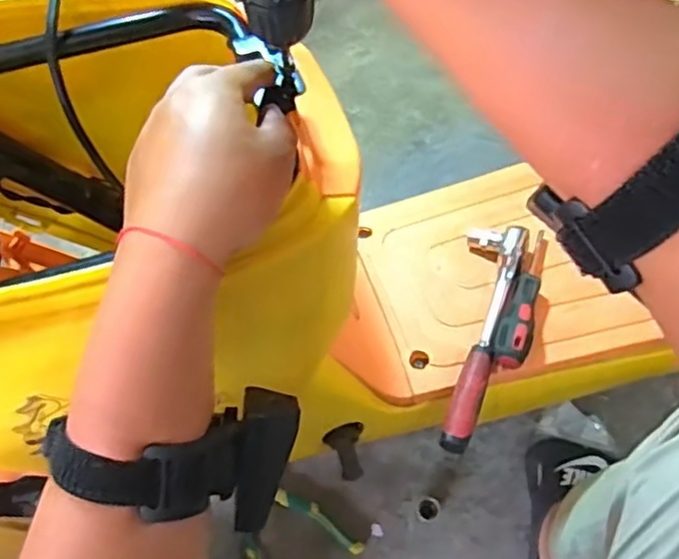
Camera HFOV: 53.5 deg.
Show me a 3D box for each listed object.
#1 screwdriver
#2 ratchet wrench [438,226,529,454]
[{"bbox_3d":[0.186,0.020,0.682,0.033,0.039,0.149,18,65,9],"label":"screwdriver"},{"bbox_3d":[0.139,0.049,0.671,0.056,0.029,0.250,14,65,8],"label":"ratchet wrench"}]

